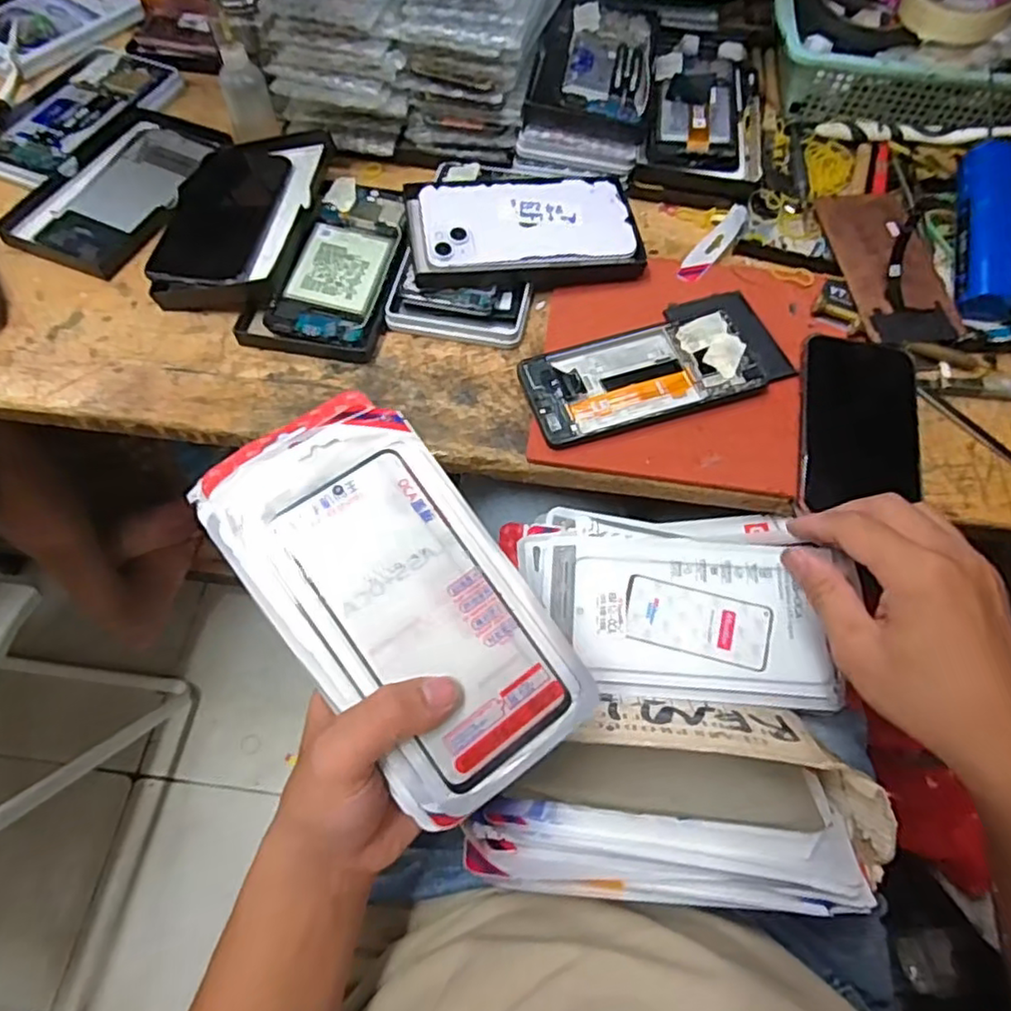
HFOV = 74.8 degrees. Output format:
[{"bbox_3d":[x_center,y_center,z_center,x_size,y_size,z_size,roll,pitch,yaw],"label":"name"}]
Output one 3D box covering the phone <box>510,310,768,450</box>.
[{"bbox_3d":[0.093,-0.093,0.461,0.158,0.011,0.080,-16,67,-8],"label":"phone"}]

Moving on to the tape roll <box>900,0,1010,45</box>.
[{"bbox_3d":[0.395,-0.443,0.577,0.089,0.019,0.086,44,89,14],"label":"tape roll"}]

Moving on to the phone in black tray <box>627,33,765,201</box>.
[{"bbox_3d":[0.174,-0.355,0.584,0.103,0.026,0.212,8,66,3],"label":"phone in black tray"}]

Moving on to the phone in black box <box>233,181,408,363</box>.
[{"bbox_3d":[-0.128,-0.187,0.502,0.097,0.018,0.168,11,66,4],"label":"phone in black box"}]

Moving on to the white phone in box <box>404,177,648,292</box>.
[{"bbox_3d":[0.014,-0.214,0.507,0.172,0.021,0.092,-8,66,-4],"label":"white phone in box"}]

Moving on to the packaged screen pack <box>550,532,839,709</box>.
[{"bbox_3d":[0.113,0.069,0.420,0.173,0.014,0.102,4,66,1],"label":"packaged screen pack"}]

